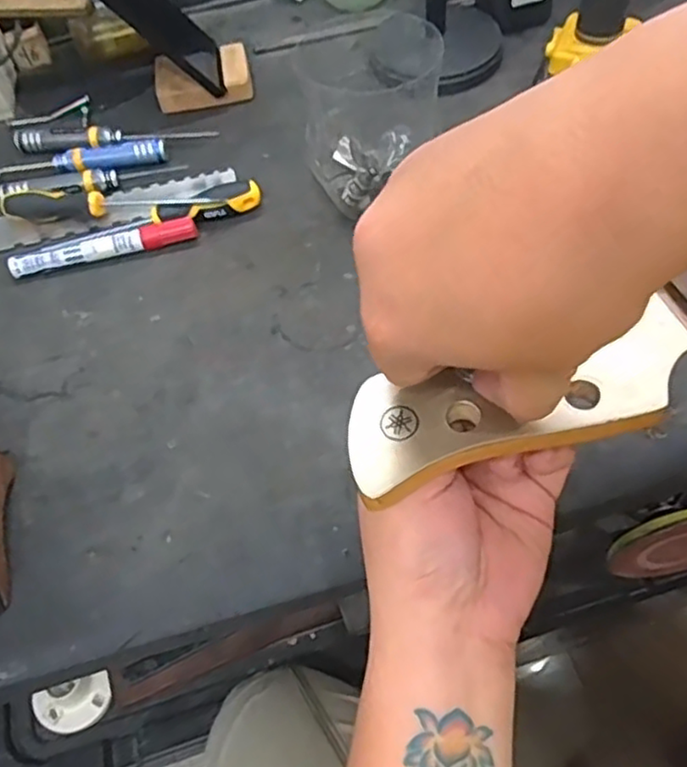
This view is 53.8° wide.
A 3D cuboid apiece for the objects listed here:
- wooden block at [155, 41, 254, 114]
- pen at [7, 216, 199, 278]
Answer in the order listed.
[{"bbox_3d":[-0.119,-0.259,0.577,0.079,0.022,0.057,-15,58,-5],"label":"wooden block"},{"bbox_3d":[-0.170,-0.097,0.485,0.131,0.015,0.019,-13,57,-4],"label":"pen"}]

